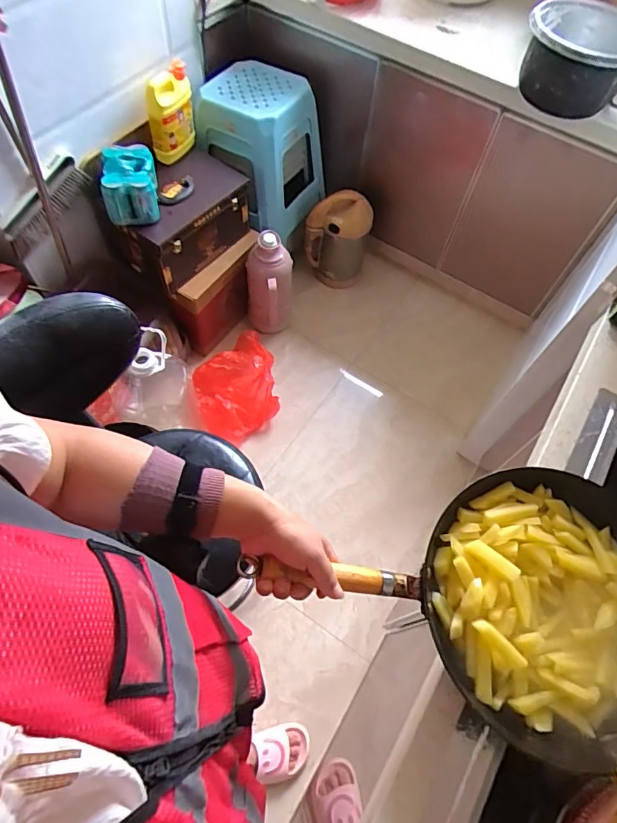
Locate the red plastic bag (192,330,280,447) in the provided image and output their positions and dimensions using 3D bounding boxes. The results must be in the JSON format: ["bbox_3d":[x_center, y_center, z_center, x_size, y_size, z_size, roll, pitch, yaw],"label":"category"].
[{"bbox_3d":[-0.223,-0.067,1.558,0.288,0.144,0.253,-36,70,-21],"label":"red plastic bag"}]

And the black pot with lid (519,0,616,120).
[{"bbox_3d":[0.648,-0.856,1.181,0.259,0.181,0.248,2,62,-3],"label":"black pot with lid"}]

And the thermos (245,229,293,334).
[{"bbox_3d":[-0.131,-0.406,1.619,0.145,0.336,0.123,1,62,-3],"label":"thermos"}]

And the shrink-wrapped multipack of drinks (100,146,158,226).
[{"bbox_3d":[-0.472,-0.599,1.291,0.133,0.121,0.167,-5,62,-7],"label":"shrink-wrapped multipack of drinks"}]

